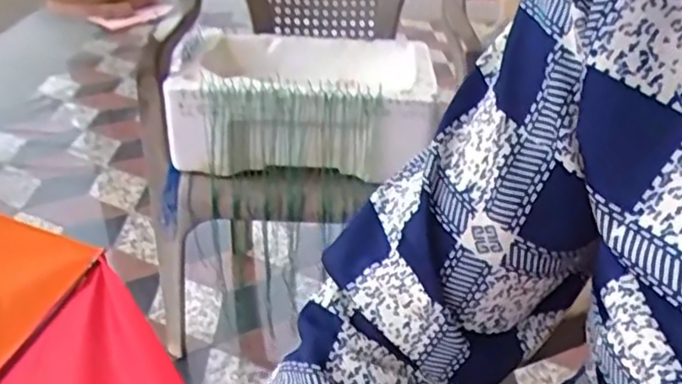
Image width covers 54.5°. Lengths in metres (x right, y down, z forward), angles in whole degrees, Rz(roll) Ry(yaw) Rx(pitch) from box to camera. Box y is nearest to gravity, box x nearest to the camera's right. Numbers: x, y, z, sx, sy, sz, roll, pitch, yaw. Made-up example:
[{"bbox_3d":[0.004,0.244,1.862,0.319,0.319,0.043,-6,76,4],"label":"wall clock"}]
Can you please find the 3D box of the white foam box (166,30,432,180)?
[{"bbox_3d":[-0.062,-0.153,1.058,0.372,0.137,0.346,0,29,-2],"label":"white foam box"}]

